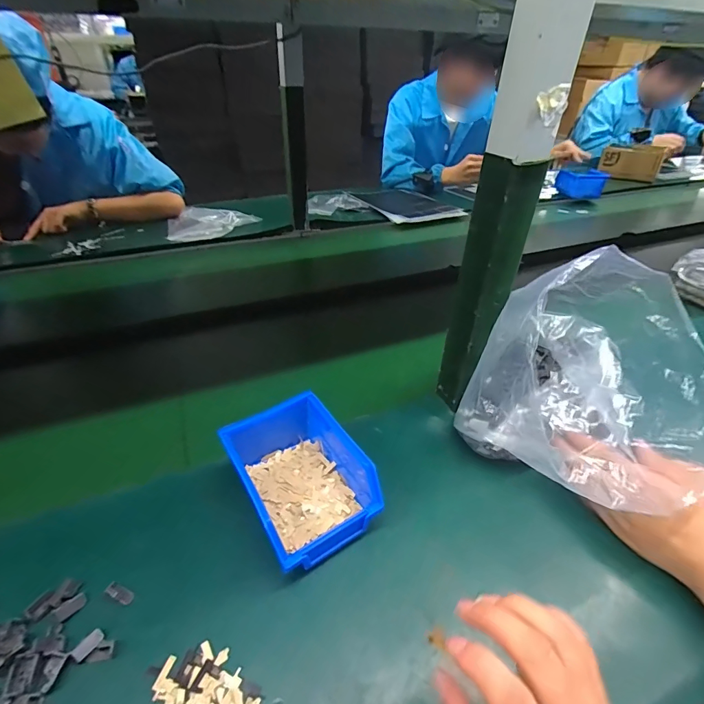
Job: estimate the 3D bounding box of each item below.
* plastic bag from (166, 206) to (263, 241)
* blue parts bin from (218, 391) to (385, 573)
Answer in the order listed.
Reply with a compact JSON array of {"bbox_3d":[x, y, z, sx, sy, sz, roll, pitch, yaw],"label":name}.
[{"bbox_3d":[-0.351,-0.327,1.023,0.225,0.049,0.140,-15,40,-21],"label":"plastic bag"},{"bbox_3d":[-0.045,0.124,0.398,0.114,0.080,0.132,-20,41,-26],"label":"blue parts bin"}]

